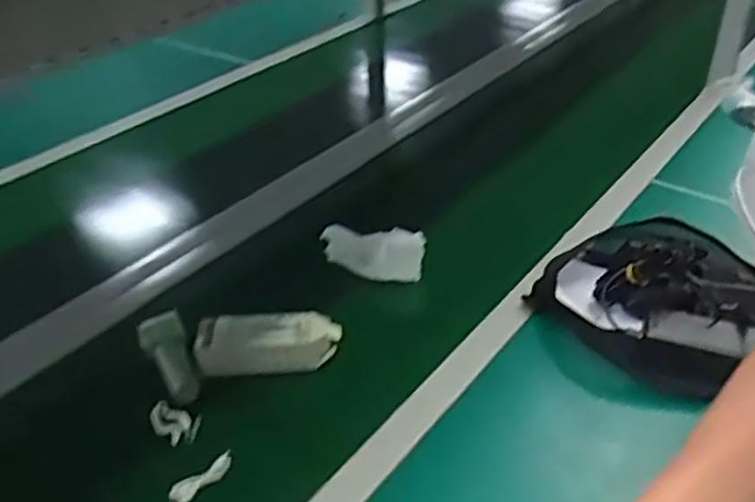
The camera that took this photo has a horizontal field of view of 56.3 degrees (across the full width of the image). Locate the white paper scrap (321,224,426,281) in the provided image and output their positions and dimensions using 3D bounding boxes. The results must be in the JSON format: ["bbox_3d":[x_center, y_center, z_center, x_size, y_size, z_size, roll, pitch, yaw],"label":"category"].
[{"bbox_3d":[-0.008,0.002,0.910,0.133,0.050,0.054,4,36,7],"label":"white paper scrap"}]

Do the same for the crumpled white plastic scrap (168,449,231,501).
[{"bbox_3d":[-0.166,0.217,0.667,0.067,0.023,0.017,-25,42,-29],"label":"crumpled white plastic scrap"}]

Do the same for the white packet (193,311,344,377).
[{"bbox_3d":[-0.121,0.102,0.788,0.154,0.056,0.050,-6,36,-6],"label":"white packet"}]

